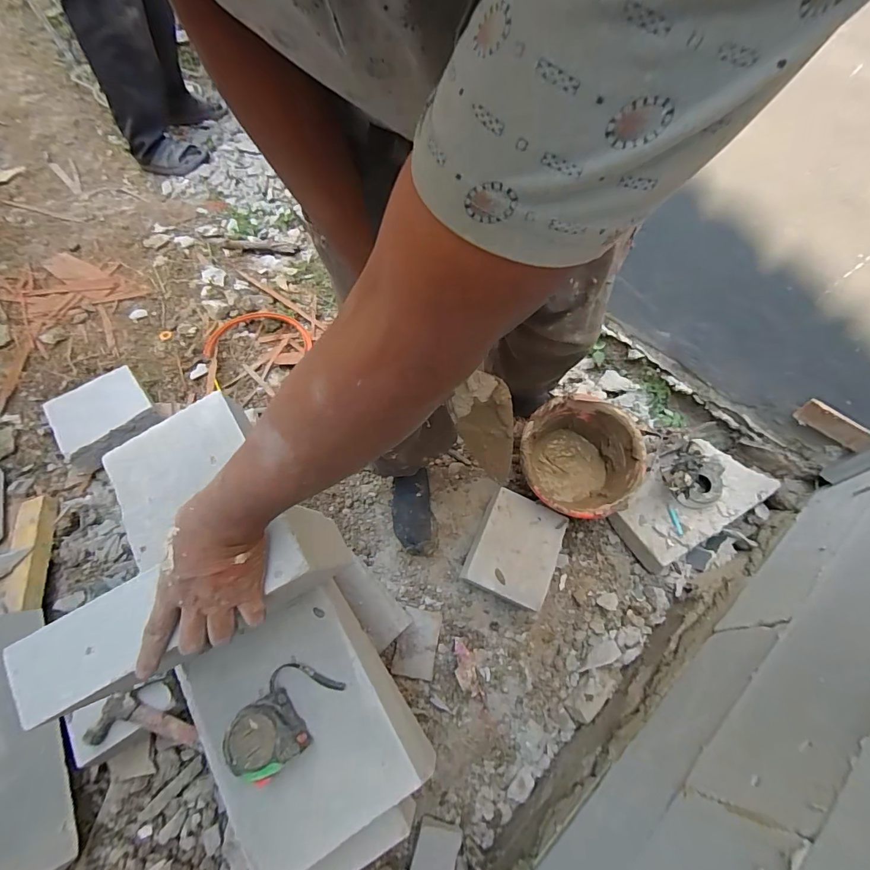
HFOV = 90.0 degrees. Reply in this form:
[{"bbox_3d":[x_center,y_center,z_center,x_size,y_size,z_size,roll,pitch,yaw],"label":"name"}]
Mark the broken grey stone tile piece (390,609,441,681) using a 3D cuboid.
[{"bbox_3d":[-0.036,0.413,0.868,0.079,0.015,0.121,10,62,2],"label":"broken grey stone tile piece"}]

